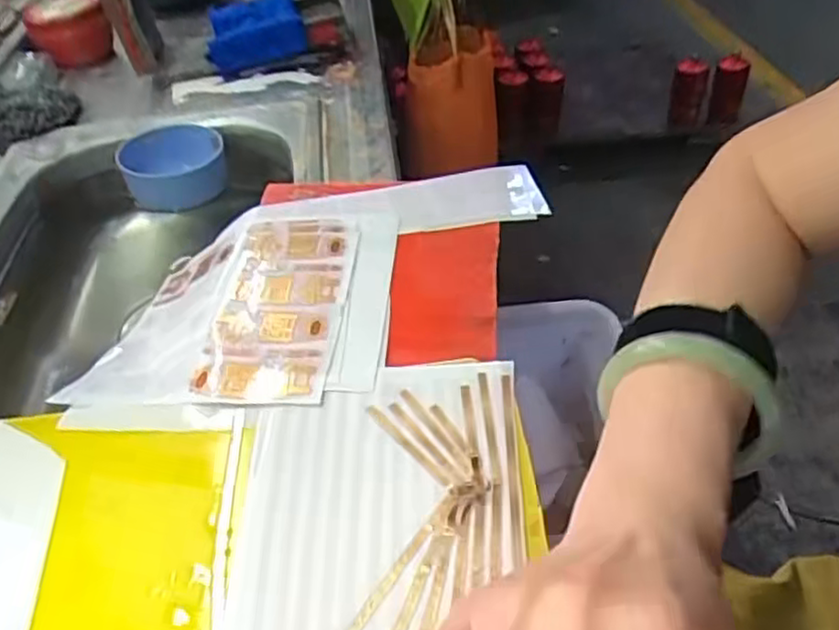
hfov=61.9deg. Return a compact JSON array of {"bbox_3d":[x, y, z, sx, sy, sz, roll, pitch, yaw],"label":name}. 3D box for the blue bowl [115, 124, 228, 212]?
[{"bbox_3d":[-0.271,-0.164,0.781,0.110,0.056,0.098,-14,44,-11],"label":"blue bowl"}]

